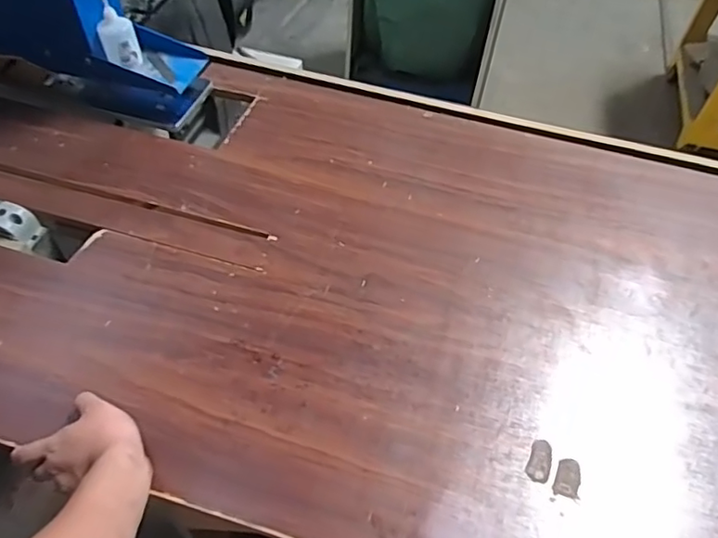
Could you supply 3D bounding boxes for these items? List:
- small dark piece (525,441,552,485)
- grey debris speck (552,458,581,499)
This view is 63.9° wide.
[{"bbox_3d":[0.188,0.198,0.595,0.023,0.004,0.045,21,53,13],"label":"small dark piece"},{"bbox_3d":[0.212,0.212,0.583,0.025,0.004,0.038,17,52,10],"label":"grey debris speck"}]

